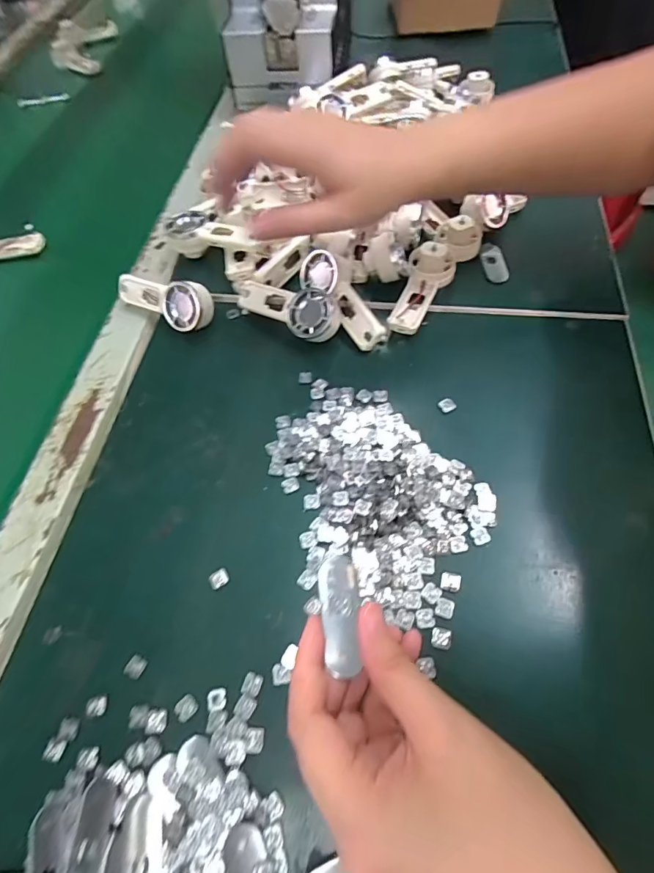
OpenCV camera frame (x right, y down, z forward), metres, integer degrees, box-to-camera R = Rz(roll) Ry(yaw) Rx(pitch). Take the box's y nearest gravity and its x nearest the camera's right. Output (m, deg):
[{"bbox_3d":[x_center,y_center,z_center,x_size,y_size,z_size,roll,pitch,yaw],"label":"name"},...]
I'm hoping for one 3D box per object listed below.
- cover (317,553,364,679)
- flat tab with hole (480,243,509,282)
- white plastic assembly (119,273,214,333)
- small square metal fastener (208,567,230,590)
[{"bbox_3d":[0.006,0.081,0.206,0.018,0.004,0.050,-5,67,1],"label":"cover"},{"bbox_3d":[0.153,-0.159,0.410,0.021,0.004,0.047,-3,60,3],"label":"flat tab with hole"},{"bbox_3d":[-0.143,-0.123,0.396,0.090,0.038,0.037,30,67,19],"label":"white plastic assembly"},{"bbox_3d":[-0.069,0.091,0.287,0.012,0.004,0.011,-32,63,-13],"label":"small square metal fastener"}]

